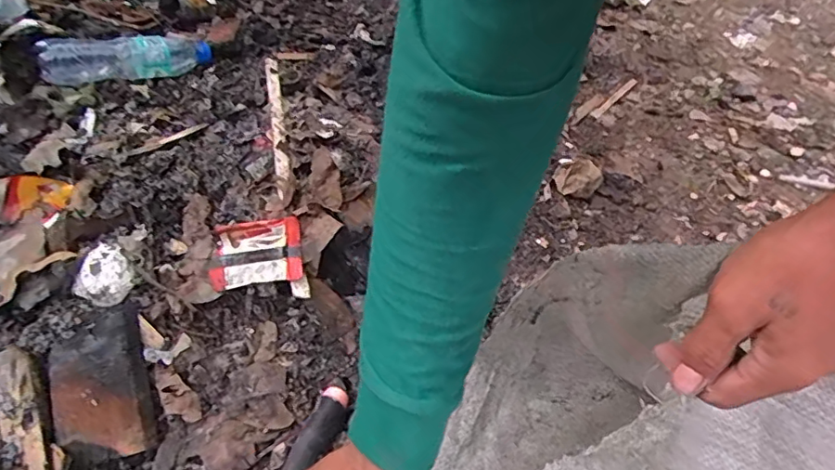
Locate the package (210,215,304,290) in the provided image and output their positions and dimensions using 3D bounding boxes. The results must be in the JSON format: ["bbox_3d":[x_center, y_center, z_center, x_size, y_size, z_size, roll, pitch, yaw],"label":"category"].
[{"bbox_3d":[-0.173,0.020,0.598,0.103,0.016,0.067,-9,78,13],"label":"package"}]

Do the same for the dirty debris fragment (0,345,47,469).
[{"bbox_3d":[-0.395,0.180,0.559,0.047,0.019,0.144,-21,74,-12],"label":"dirty debris fragment"}]

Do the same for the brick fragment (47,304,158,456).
[{"bbox_3d":[-0.331,0.156,0.589,0.087,0.023,0.149,-11,76,-23],"label":"brick fragment"}]

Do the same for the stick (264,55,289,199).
[{"bbox_3d":[-0.184,-0.147,0.737,0.016,0.018,0.255,-14,54,-1],"label":"stick"}]

